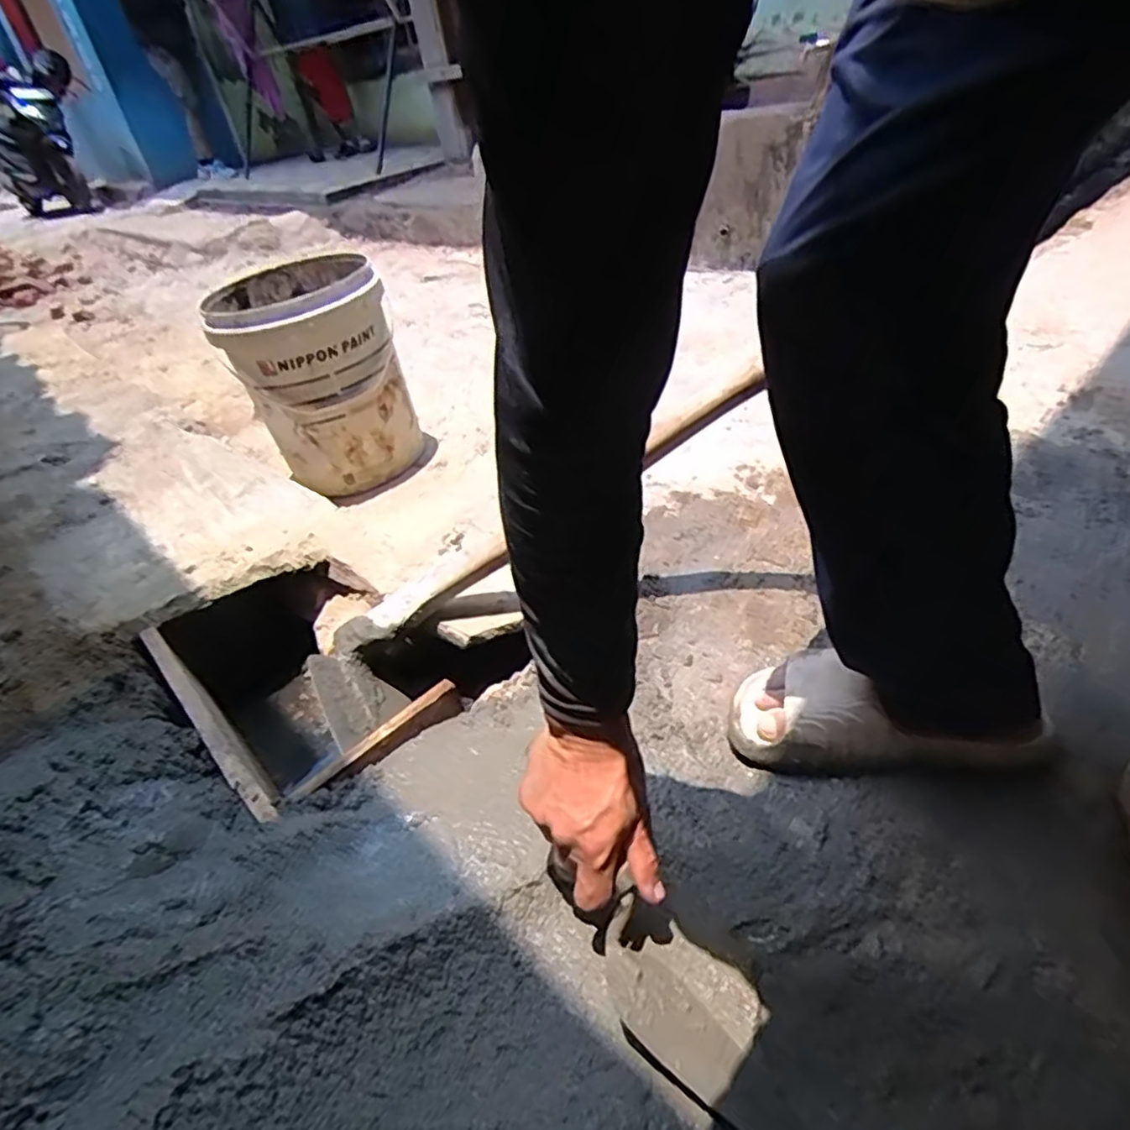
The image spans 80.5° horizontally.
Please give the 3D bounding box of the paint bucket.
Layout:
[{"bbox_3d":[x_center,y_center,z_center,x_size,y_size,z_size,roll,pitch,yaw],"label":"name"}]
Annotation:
[{"bbox_3d":[-0.464,-0.355,1.303,0.303,0.362,0.341,-21,38,-14],"label":"paint bucket"}]

